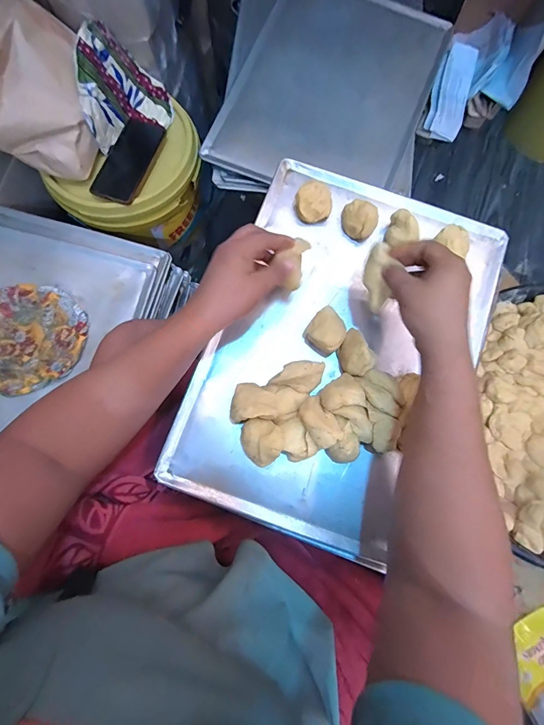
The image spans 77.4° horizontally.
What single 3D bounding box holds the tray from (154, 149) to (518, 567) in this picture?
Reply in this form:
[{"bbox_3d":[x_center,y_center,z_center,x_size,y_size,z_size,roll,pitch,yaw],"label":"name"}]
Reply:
[{"bbox_3d":[0.090,-0.024,0.412,0.308,0.052,0.452,21,77,4],"label":"tray"}]

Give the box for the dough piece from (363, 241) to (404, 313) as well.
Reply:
[{"bbox_3d":[0.121,-0.098,0.380,0.027,0.030,0.076,3,87,0],"label":"dough piece"}]

